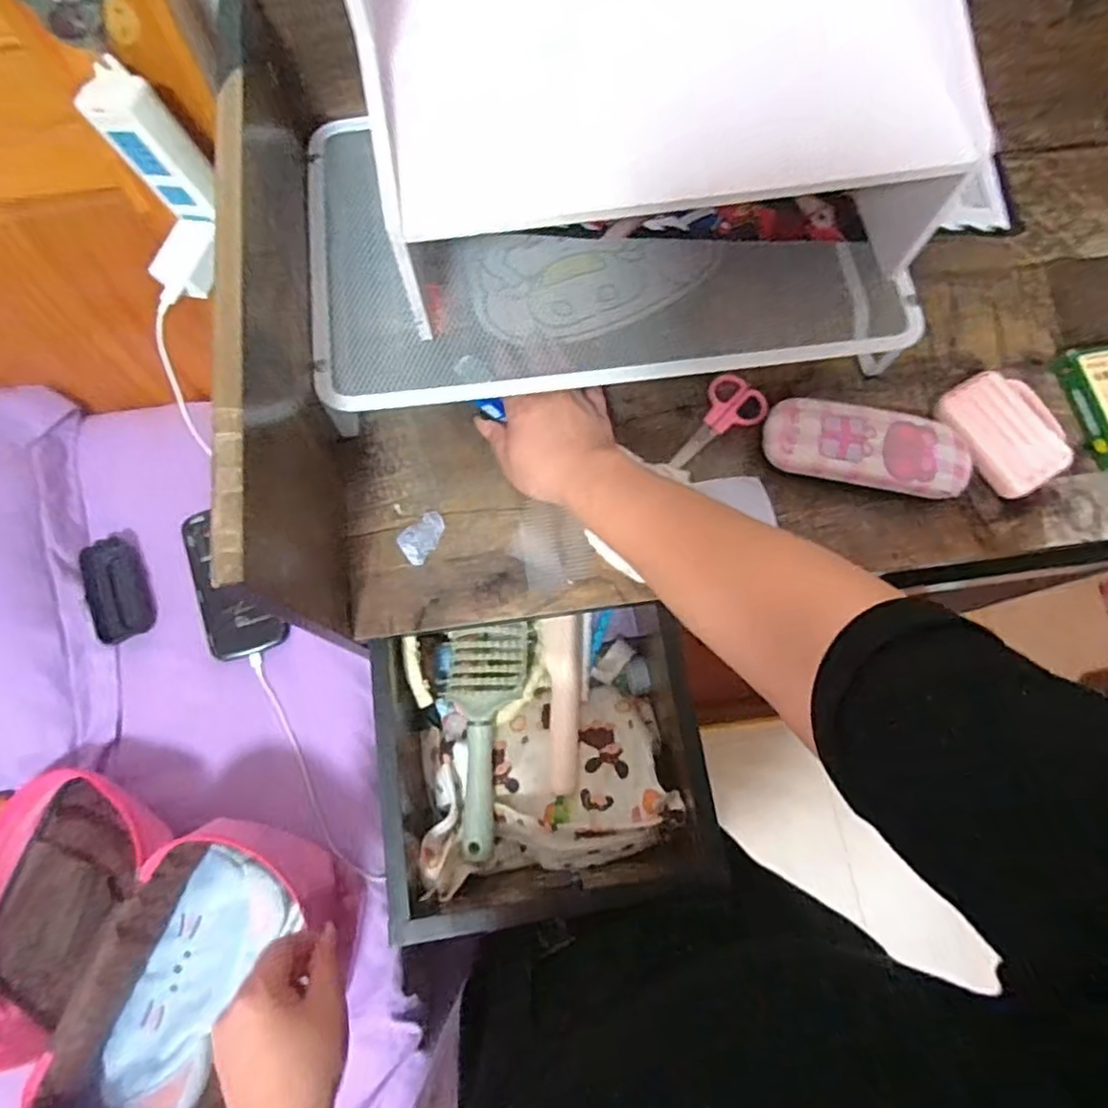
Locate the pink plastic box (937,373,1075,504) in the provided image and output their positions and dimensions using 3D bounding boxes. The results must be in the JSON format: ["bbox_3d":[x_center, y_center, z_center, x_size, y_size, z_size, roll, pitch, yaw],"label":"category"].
[{"bbox_3d":[0.371,-0.101,0.521,0.087,0.027,0.100,-32,77,-9],"label":"pink plastic box"}]

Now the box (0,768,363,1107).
[{"bbox_3d":[-0.379,0.349,0.558,0.364,0.113,0.250,13,74,3],"label":"box"}]

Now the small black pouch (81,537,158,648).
[{"bbox_3d":[-0.468,0.038,0.677,0.061,0.022,0.104,-19,75,-6],"label":"small black pouch"}]

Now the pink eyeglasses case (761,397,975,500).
[{"bbox_3d":[0.246,-0.081,0.504,0.155,0.043,0.061,13,74,3],"label":"pink eyeglasses case"}]

